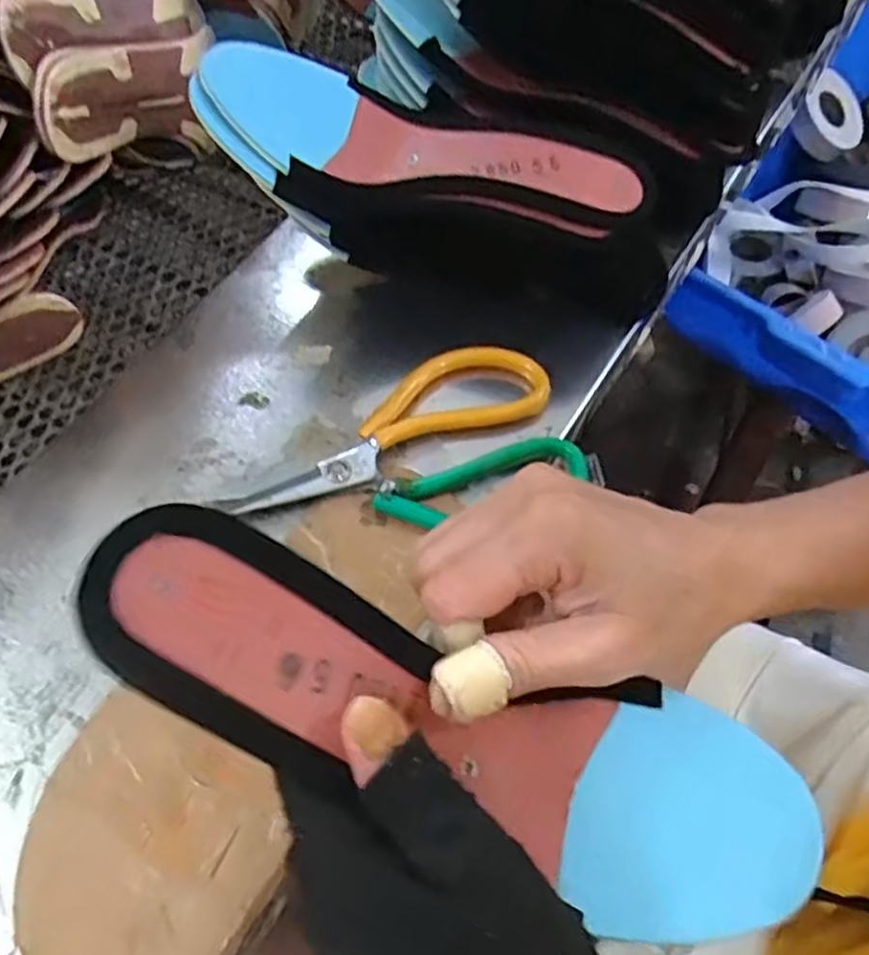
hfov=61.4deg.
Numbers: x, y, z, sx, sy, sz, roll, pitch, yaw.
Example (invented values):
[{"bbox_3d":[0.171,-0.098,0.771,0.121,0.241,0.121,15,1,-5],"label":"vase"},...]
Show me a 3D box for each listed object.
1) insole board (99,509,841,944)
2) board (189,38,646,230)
[{"bbox_3d":[0.008,0.073,0.217,0.220,0.030,0.064,26,62,-9],"label":"insole board"},{"bbox_3d":[0.000,-0.175,0.363,0.215,0.053,0.077,4,60,6],"label":"board"}]

